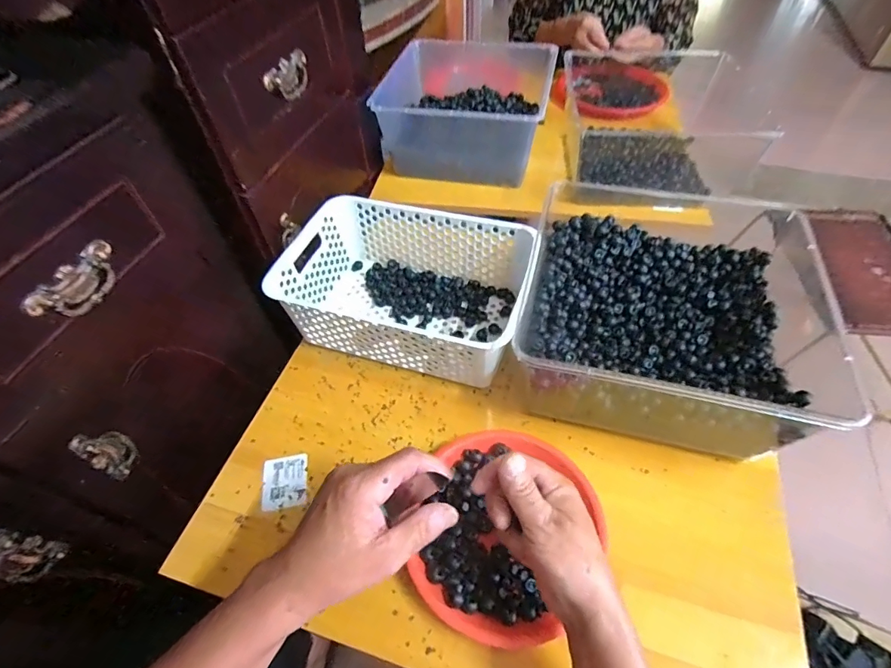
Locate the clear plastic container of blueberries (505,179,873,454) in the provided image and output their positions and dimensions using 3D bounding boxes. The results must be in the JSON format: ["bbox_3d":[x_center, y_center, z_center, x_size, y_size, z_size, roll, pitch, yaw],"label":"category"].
[{"bbox_3d":[0.233,-0.012,0.525,0.271,0.144,0.274,12,53,12],"label":"clear plastic container of blueberries"}]

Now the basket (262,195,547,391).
[{"bbox_3d":[-0.048,-0.061,0.596,0.301,0.113,0.203,13,54,12],"label":"basket"}]

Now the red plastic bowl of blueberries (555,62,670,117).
[{"bbox_3d":[0.382,-0.569,1.018,0.243,0.049,0.213,12,53,11],"label":"red plastic bowl of blueberries"}]

